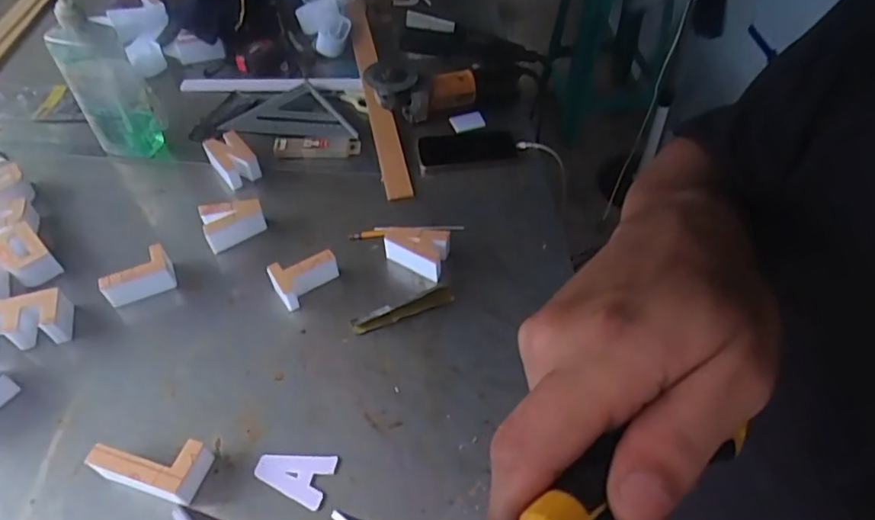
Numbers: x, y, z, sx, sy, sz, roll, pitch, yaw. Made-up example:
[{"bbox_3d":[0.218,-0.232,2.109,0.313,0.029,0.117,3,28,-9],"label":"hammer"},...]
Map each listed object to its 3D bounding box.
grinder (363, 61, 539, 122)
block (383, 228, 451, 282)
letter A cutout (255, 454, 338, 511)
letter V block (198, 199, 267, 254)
[{"bbox_3d":[0.037,-0.302,0.988,0.313,0.101,0.082,-11,53,-11],"label":"grinder"},{"bbox_3d":[-0.032,-0.015,0.794,0.091,0.050,0.065,14,52,12],"label":"block"},{"bbox_3d":[-0.155,0.228,0.623,0.080,0.006,0.054,14,51,14],"label":"letter A cutout"},{"bbox_3d":[-0.294,-0.053,0.835,0.084,0.047,0.057,-18,52,-14],"label":"letter V block"}]

